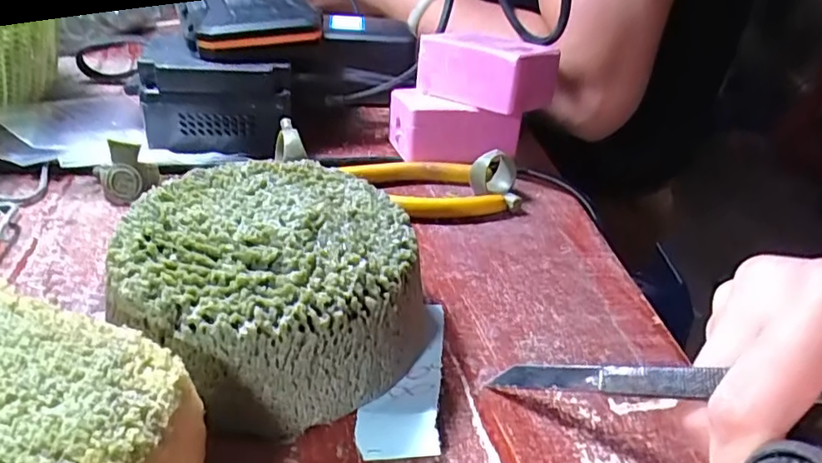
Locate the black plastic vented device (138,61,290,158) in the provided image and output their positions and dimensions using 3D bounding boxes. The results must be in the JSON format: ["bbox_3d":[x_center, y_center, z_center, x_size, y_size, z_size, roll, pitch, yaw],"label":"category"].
[{"bbox_3d":[-0.105,-0.066,0.309,0.076,0.047,0.022,-3,34,-13],"label":"black plastic vented device"}]

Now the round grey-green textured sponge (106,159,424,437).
[{"bbox_3d":[-0.048,0.019,0.201,0.096,0.047,0.091,5,34,-4],"label":"round grey-green textured sponge"}]

